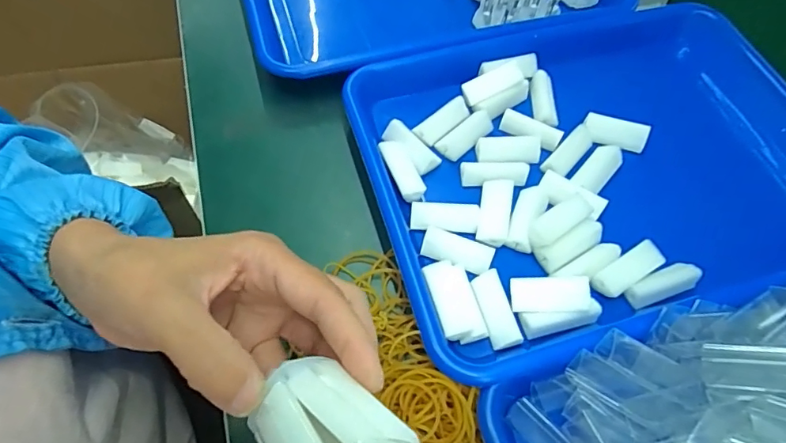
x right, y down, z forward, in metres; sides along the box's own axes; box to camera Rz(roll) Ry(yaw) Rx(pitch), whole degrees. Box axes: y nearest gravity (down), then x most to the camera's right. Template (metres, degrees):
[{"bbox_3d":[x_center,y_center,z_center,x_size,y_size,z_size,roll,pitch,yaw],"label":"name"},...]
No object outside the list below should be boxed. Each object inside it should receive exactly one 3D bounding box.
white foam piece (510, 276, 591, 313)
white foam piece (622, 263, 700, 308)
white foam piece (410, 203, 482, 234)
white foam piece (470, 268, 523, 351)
[{"bbox_3d":[0.095,0.044,0.296,0.045,0.009,0.019,-2,60,15],"label":"white foam piece"},{"bbox_3d":[0.171,0.040,0.311,0.048,0.010,0.017,-17,63,-11],"label":"white foam piece"},{"bbox_3d":[0.035,-0.003,0.332,0.045,0.009,0.020,7,61,1],"label":"white foam piece"},{"bbox_3d":[0.062,0.054,0.299,0.016,0.014,0.046,-15,63,-10],"label":"white foam piece"}]

